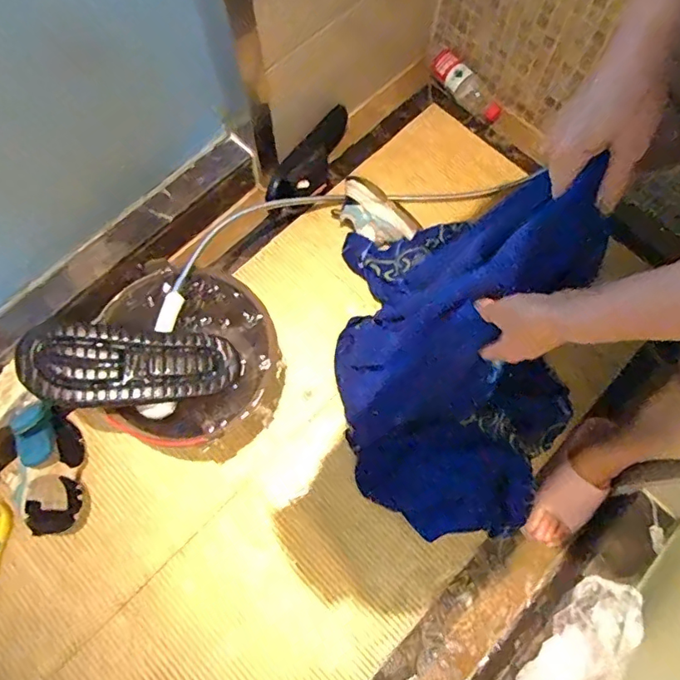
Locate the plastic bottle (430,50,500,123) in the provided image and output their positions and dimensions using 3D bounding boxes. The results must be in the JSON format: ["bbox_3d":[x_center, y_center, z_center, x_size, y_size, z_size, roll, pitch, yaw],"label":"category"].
[{"bbox_3d":[0.285,-0.571,1.148,0.196,0.053,0.057,44,76,-4],"label":"plastic bottle"}]

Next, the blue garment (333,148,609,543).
[{"bbox_3d":[0.169,0.011,0.779,0.335,0.283,0.526,5,71,1],"label":"blue garment"}]

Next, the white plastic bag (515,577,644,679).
[{"bbox_3d":[0.321,0.402,0.677,0.074,0.088,0.196,35,97,10],"label":"white plastic bag"}]

